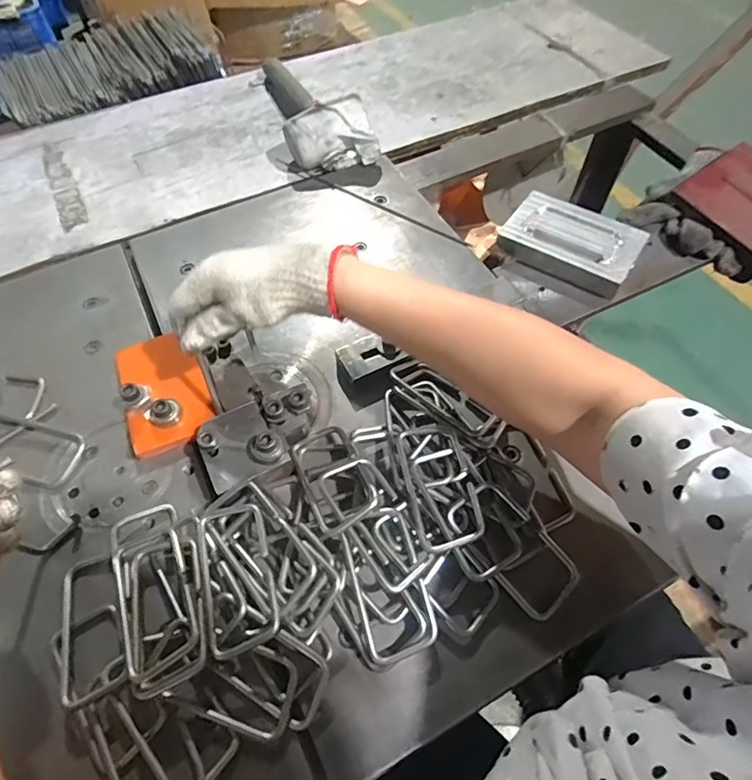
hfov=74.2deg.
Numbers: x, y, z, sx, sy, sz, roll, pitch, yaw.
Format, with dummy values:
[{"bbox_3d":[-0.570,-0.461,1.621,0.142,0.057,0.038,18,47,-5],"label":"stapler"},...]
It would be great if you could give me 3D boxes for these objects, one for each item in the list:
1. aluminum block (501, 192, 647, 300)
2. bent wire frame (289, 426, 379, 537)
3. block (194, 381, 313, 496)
[{"bbox_3d":[0.219,-0.168,0.561,0.145,0.034,0.100,32,63,20],"label":"aluminum block"},{"bbox_3d":[-0.036,0.068,0.410,0.050,0.010,0.102,-29,45,-6],"label":"bent wire frame"},{"bbox_3d":[-0.097,0.039,0.430,0.107,0.041,0.070,-26,60,-15],"label":"block"}]

